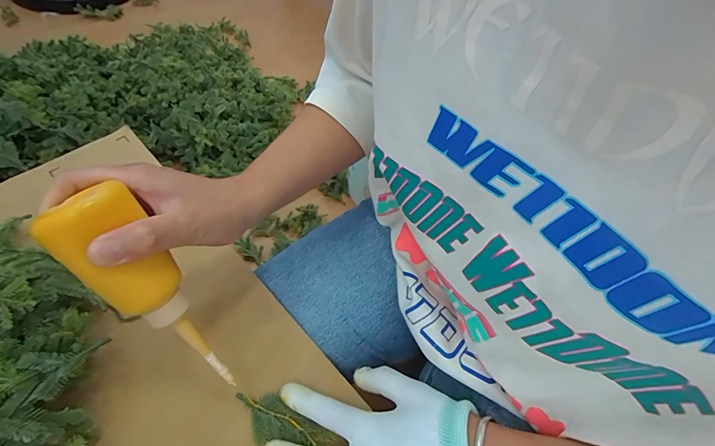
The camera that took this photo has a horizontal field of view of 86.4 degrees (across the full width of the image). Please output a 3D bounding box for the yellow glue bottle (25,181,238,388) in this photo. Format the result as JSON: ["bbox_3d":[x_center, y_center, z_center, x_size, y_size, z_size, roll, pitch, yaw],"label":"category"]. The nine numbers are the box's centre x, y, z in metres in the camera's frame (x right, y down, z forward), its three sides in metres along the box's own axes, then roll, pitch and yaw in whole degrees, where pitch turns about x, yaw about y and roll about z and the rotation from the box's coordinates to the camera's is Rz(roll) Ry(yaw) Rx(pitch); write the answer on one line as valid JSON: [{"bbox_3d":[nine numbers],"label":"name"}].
[{"bbox_3d":[-0.145,0.051,0.274,0.046,0.169,0.050,14,48,43],"label":"yellow glue bottle"}]

